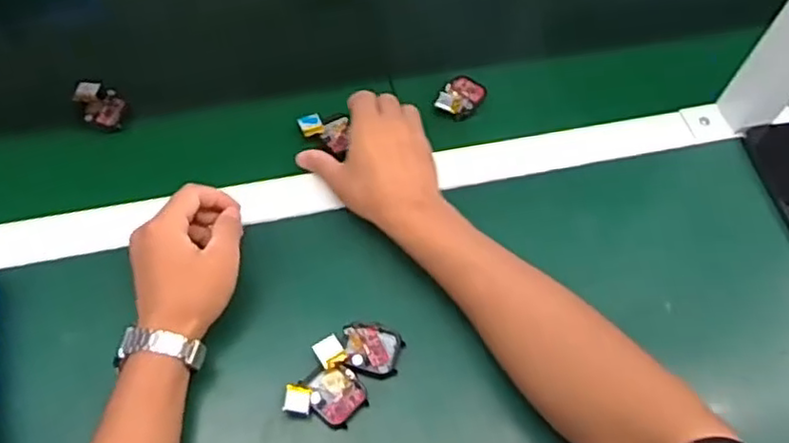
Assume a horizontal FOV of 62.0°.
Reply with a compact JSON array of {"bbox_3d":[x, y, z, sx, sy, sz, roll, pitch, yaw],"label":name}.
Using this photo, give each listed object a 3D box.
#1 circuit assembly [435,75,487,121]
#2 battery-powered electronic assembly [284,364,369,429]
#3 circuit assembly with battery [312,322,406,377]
[{"bbox_3d":[0.067,-0.124,0.644,0.038,0.009,0.057,29,62,13],"label":"circuit assembly"},{"bbox_3d":[-0.049,0.128,0.488,0.057,0.013,0.041,13,60,4],"label":"battery-powered electronic assembly"},{"bbox_3d":[-0.026,0.096,0.504,0.064,0.012,0.039,6,59,0],"label":"circuit assembly with battery"}]

